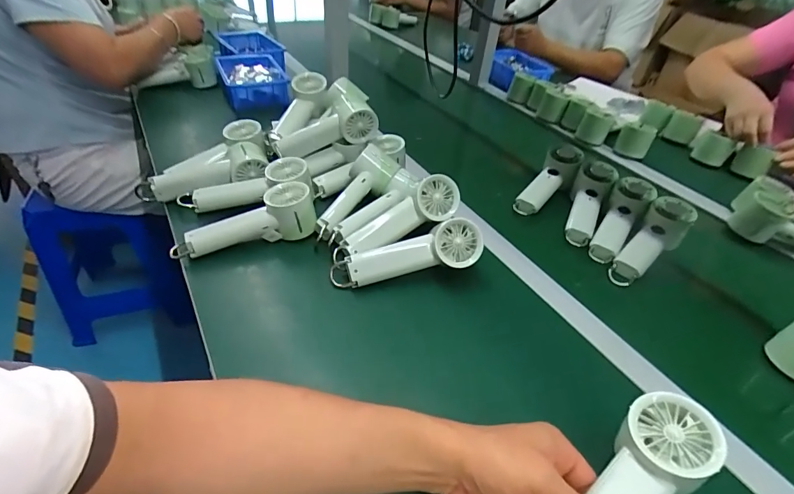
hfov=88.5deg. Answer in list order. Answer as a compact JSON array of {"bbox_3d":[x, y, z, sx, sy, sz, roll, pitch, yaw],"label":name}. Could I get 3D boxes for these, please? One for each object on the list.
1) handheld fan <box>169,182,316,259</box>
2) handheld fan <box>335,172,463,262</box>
[{"bbox_3d":[-0.208,-0.028,0.572,0.192,0.060,0.078,-18,44,-1],"label":"handheld fan"},{"bbox_3d":[-0.002,-0.037,0.554,0.193,0.051,0.055,-30,49,-9],"label":"handheld fan"}]

